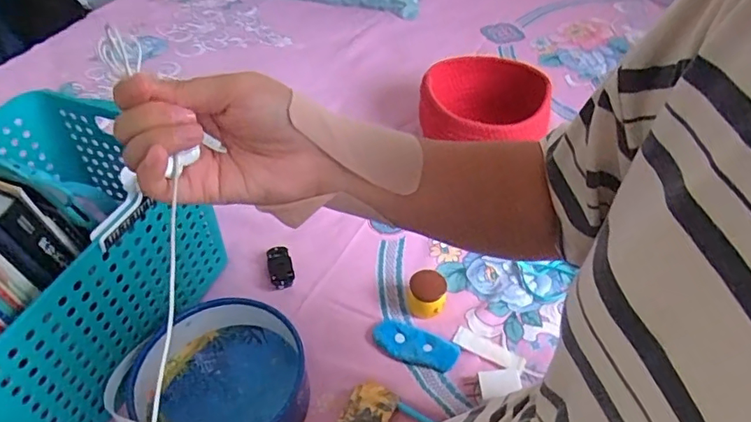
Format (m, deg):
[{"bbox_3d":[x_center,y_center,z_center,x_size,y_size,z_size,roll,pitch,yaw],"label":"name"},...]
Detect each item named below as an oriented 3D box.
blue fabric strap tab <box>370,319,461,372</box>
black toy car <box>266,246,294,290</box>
[{"bbox_3d":[0.048,0.161,0.626,0.101,0.016,0.047,16,48,19],"label":"blue fabric strap tab"},{"bbox_3d":[-0.129,0.076,0.711,0.032,0.018,0.060,-13,45,-10],"label":"black toy car"}]

